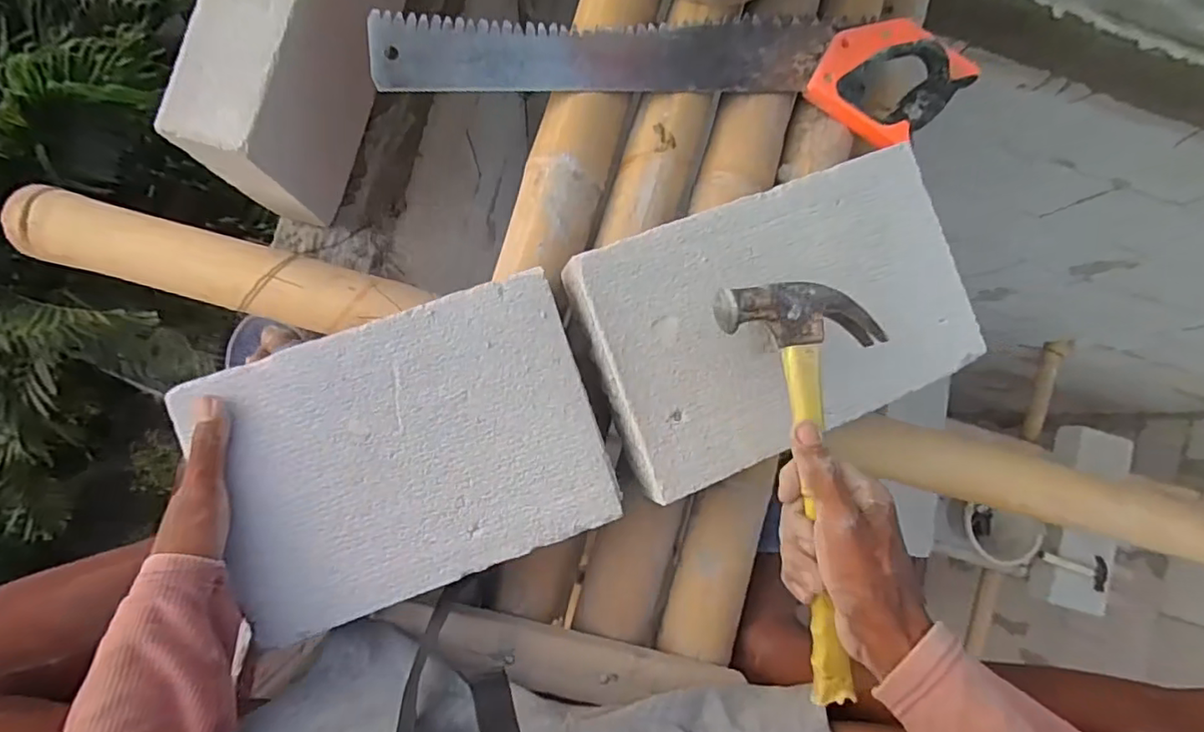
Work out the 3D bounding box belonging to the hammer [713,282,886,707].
[{"bbox_3d":[0.140,0.081,0.392,0.116,0.030,0.270,-2,86,-6],"label":"hammer"}]

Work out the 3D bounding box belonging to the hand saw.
[{"bbox_3d":[0.079,-0.280,0.538,0.545,0.033,0.113,3,85,-5],"label":"hand saw"}]

